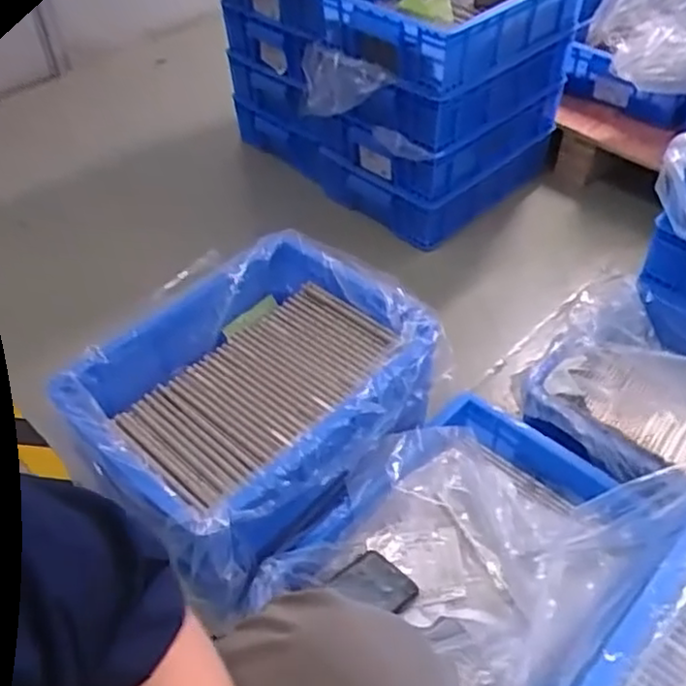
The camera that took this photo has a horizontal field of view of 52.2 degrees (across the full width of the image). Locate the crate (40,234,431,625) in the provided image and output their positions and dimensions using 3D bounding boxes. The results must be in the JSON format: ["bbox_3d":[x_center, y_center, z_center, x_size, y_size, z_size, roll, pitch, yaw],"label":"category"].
[{"bbox_3d":[-0.105,0.054,0.890,0.339,0.125,0.413,32,55,29],"label":"crate"}]

